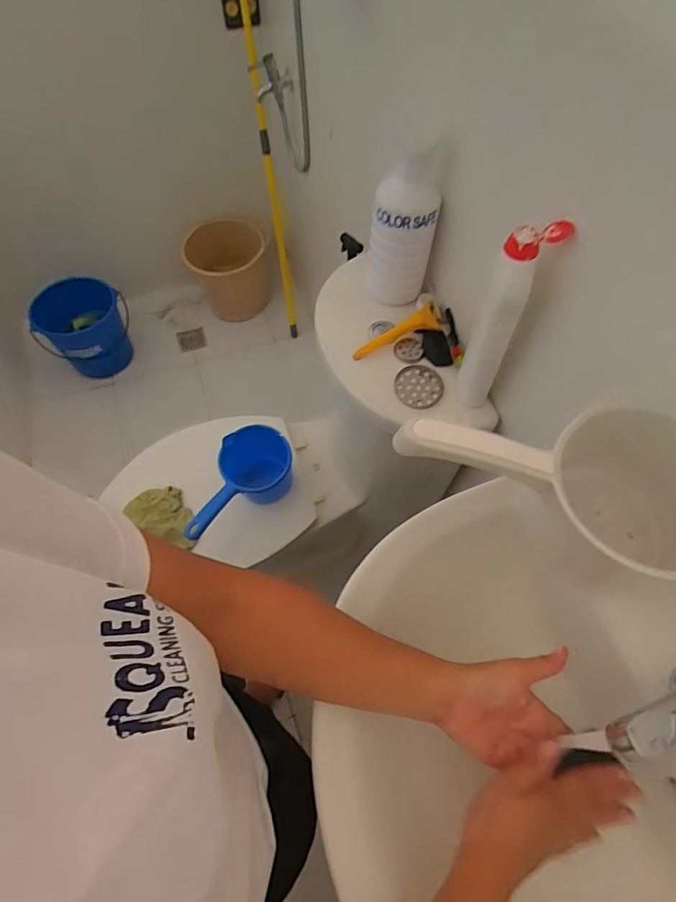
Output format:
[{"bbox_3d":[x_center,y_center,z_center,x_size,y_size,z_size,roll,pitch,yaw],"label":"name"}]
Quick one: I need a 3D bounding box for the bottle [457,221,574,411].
[{"bbox_3d":[0.194,-0.153,0.566,0.061,0.251,0.053,18,63,9],"label":"bottle"}]

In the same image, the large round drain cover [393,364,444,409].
[{"bbox_3d":[0.120,-0.094,0.687,0.066,0.014,0.075,-4,62,-1],"label":"large round drain cover"}]

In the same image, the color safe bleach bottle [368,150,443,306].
[{"bbox_3d":[0.094,-0.323,0.692,0.096,0.196,0.069,7,62,3],"label":"color safe bleach bottle"}]

